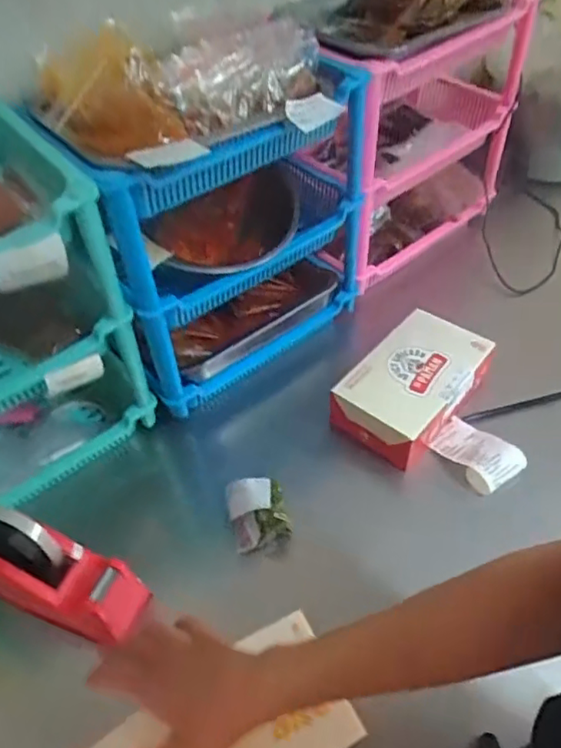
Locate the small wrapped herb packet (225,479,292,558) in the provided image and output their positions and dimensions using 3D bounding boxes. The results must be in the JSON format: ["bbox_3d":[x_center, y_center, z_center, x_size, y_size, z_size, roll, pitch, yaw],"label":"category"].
[{"bbox_3d":[-0.023,0.144,0.613,0.056,0.044,0.083,-12,50,-8],"label":"small wrapped herb packet"}]

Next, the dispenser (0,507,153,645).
[{"bbox_3d":[-0.204,0.182,0.545,0.157,0.098,0.067,19,53,18],"label":"dispenser"}]

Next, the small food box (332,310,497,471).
[{"bbox_3d":[0.156,0.013,0.694,0.114,0.066,0.176,35,59,28],"label":"small food box"}]

